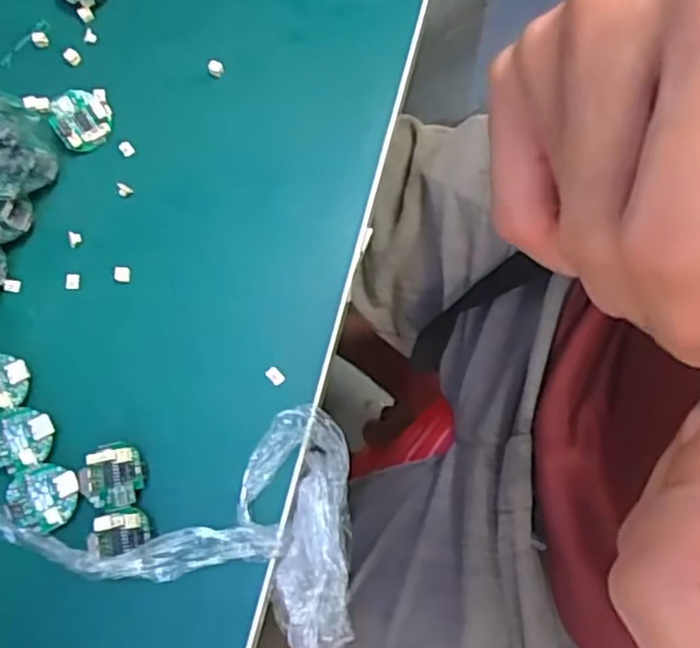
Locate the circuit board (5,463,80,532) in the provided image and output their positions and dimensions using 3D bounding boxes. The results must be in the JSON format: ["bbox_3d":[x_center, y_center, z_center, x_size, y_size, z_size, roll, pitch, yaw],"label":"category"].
[{"bbox_3d":[-0.113,0.063,0.255,0.024,0.004,0.024,19,76,5],"label":"circuit board"}]

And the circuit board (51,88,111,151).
[{"bbox_3d":[-0.112,-0.086,0.292,0.022,0.004,0.025,-11,93,-18],"label":"circuit board"}]

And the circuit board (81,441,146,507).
[{"bbox_3d":[-0.087,0.055,0.258,0.022,0.009,0.023,-10,76,-3],"label":"circuit board"}]

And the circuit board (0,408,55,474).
[{"bbox_3d":[-0.124,0.042,0.259,0.024,0.004,0.023,12,76,3],"label":"circuit board"}]

